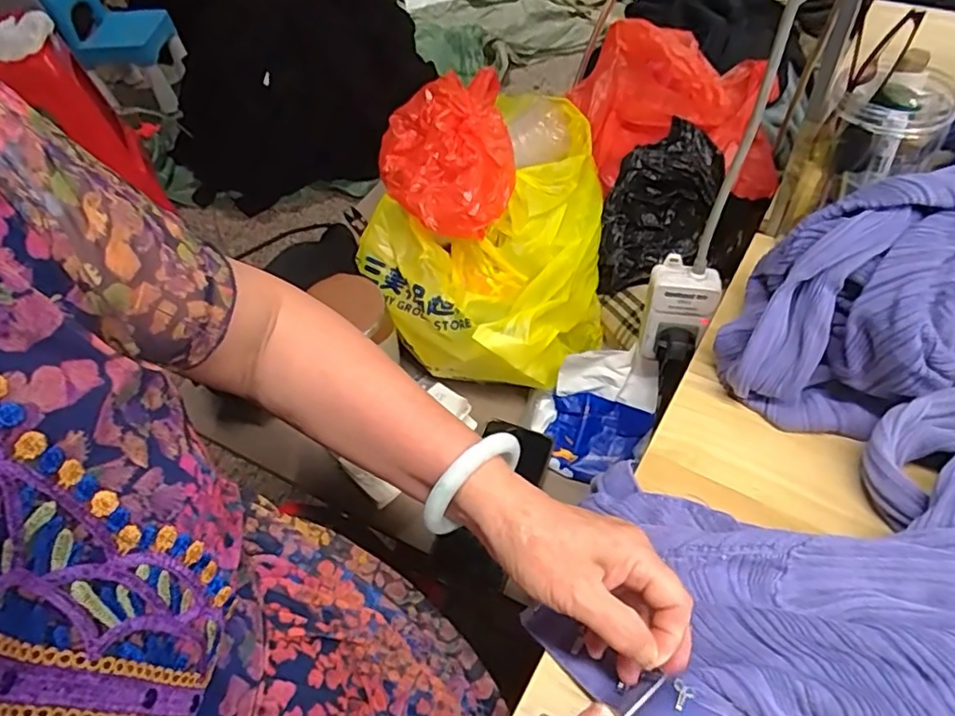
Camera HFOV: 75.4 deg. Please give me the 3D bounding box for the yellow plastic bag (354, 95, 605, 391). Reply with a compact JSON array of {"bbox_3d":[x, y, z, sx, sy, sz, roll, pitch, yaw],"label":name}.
[{"bbox_3d":[0.049,-0.126,0.693,0.311,0.150,0.250,-34,58,-19],"label":"yellow plastic bag"}]

